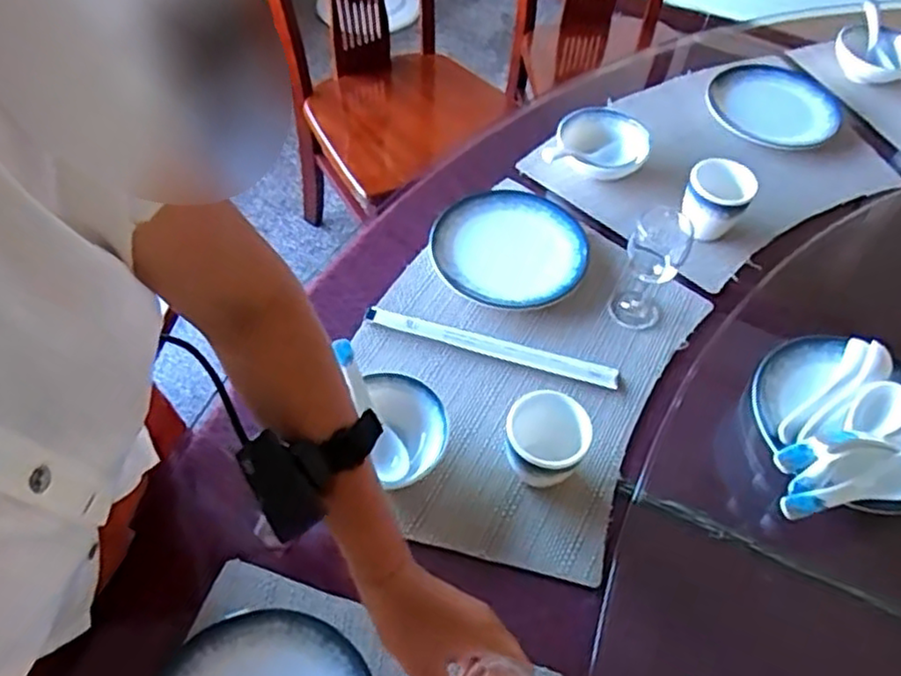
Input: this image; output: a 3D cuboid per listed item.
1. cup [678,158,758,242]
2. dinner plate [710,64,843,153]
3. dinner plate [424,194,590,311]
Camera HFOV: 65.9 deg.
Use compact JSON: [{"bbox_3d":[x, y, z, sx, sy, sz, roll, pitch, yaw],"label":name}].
[{"bbox_3d":[0.302,-0.151,0.805,0.069,0.084,0.073,1,54,-2],"label":"cup"},{"bbox_3d":[0.455,-0.326,0.973,0.166,0.022,0.189,39,61,22],"label":"dinner plate"},{"bbox_3d":[0.069,-0.103,0.795,0.175,0.018,0.160,1,54,-2],"label":"dinner plate"}]

